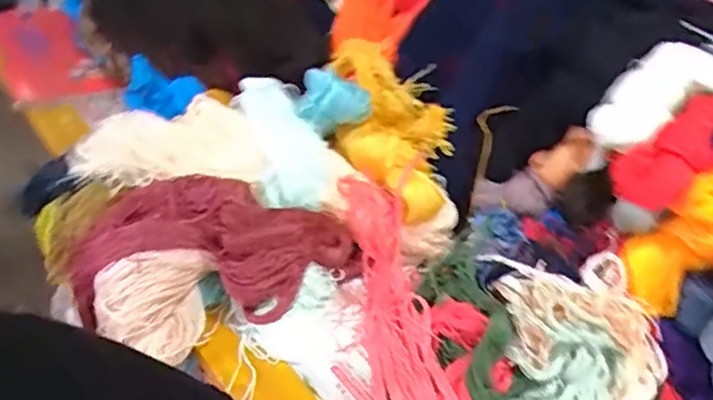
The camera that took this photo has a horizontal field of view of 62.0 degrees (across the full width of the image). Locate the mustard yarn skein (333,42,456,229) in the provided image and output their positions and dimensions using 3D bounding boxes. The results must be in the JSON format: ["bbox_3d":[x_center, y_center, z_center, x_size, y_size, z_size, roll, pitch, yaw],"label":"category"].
[{"bbox_3d":[0.032,-0.104,0.749,0.122,0.072,0.311,-4,41,-14],"label":"mustard yarn skein"}]

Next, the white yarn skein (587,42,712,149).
[{"bbox_3d":[0.358,-0.125,0.637,0.253,0.055,0.087,-26,47,-8],"label":"white yarn skein"}]

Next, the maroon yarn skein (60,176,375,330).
[{"bbox_3d":[-0.138,0.040,0.599,0.295,0.106,0.117,4,40,-4],"label":"maroon yarn skein"}]

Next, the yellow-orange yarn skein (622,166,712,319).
[{"bbox_3d":[0.320,0.030,0.574,0.075,0.170,0.054,41,17,34],"label":"yellow-orange yarn skein"}]

